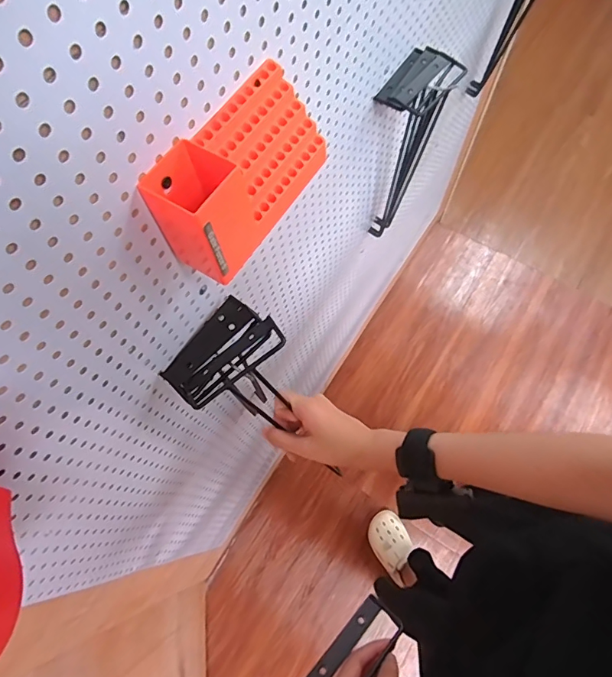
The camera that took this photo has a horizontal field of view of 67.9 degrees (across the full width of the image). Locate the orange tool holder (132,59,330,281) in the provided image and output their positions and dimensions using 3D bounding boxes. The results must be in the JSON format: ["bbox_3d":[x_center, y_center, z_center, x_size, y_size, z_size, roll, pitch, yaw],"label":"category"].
[{"bbox_3d":[-0.042,-0.113,0.319,0.056,0.073,0.137,33,74,14],"label":"orange tool holder"}]

